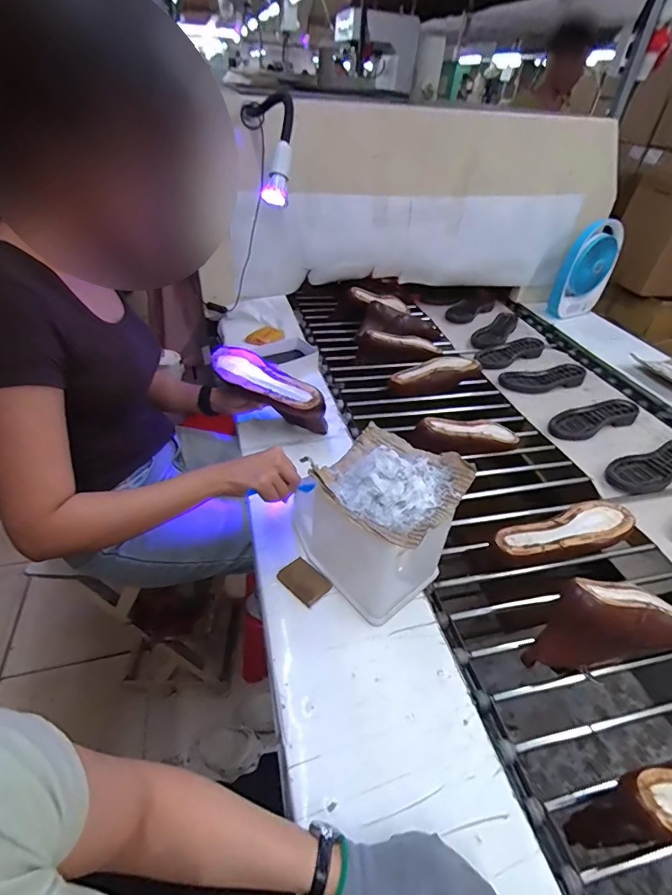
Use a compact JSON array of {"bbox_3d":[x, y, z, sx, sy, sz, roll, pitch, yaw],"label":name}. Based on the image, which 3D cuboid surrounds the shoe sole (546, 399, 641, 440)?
[{"bbox_3d":[0.639,-0.075,1.066,0.250,0.031,0.087,-13,43,-18],"label":"shoe sole"}]

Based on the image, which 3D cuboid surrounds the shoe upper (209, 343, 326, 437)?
[{"bbox_3d":[-0.136,-0.114,0.846,0.254,0.104,0.083,33,46,6],"label":"shoe upper"}]

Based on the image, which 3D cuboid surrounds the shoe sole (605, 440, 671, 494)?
[{"bbox_3d":[0.693,0.040,0.931,0.247,0.033,0.093,-15,44,-21],"label":"shoe sole"}]

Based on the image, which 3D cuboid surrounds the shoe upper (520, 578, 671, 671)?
[{"bbox_3d":[0.394,0.241,0.613,0.248,0.104,0.084,-5,41,-10],"label":"shoe upper"}]

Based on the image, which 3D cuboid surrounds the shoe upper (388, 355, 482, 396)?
[{"bbox_3d":[0.255,-0.186,1.128,0.245,0.074,0.080,-9,42,-14],"label":"shoe upper"}]

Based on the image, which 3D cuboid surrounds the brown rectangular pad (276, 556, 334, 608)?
[{"bbox_3d":[-0.047,0.198,0.636,0.069,0.020,0.048,31,47,29],"label":"brown rectangular pad"}]

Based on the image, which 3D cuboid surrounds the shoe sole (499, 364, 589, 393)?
[{"bbox_3d":[0.576,-0.203,1.210,0.249,0.045,0.097,-5,41,-10],"label":"shoe sole"}]

